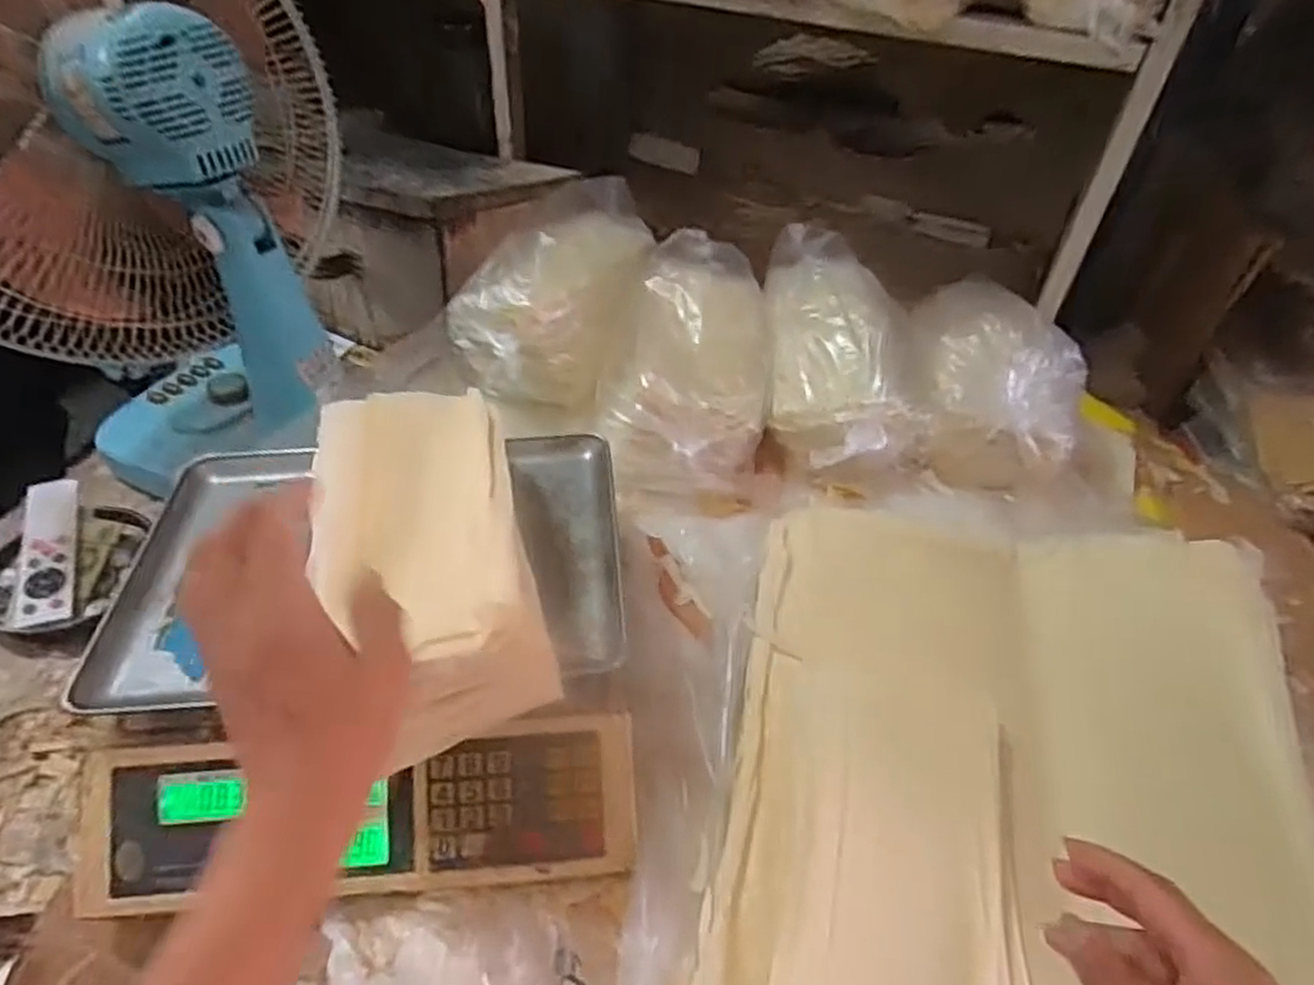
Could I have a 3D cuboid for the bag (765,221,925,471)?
[{"bbox_3d":[0.178,-0.174,0.796,0.139,0.092,0.333,-1,57,-5],"label":"bag"}]

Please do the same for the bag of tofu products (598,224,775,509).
[{"bbox_3d":[0.033,-0.148,0.790,0.163,0.120,0.336,6,60,2],"label":"bag of tofu products"}]

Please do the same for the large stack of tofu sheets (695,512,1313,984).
[{"bbox_3d":[0.231,0.207,0.472,0.366,0.066,0.505,10,44,6],"label":"large stack of tofu sheets"}]

